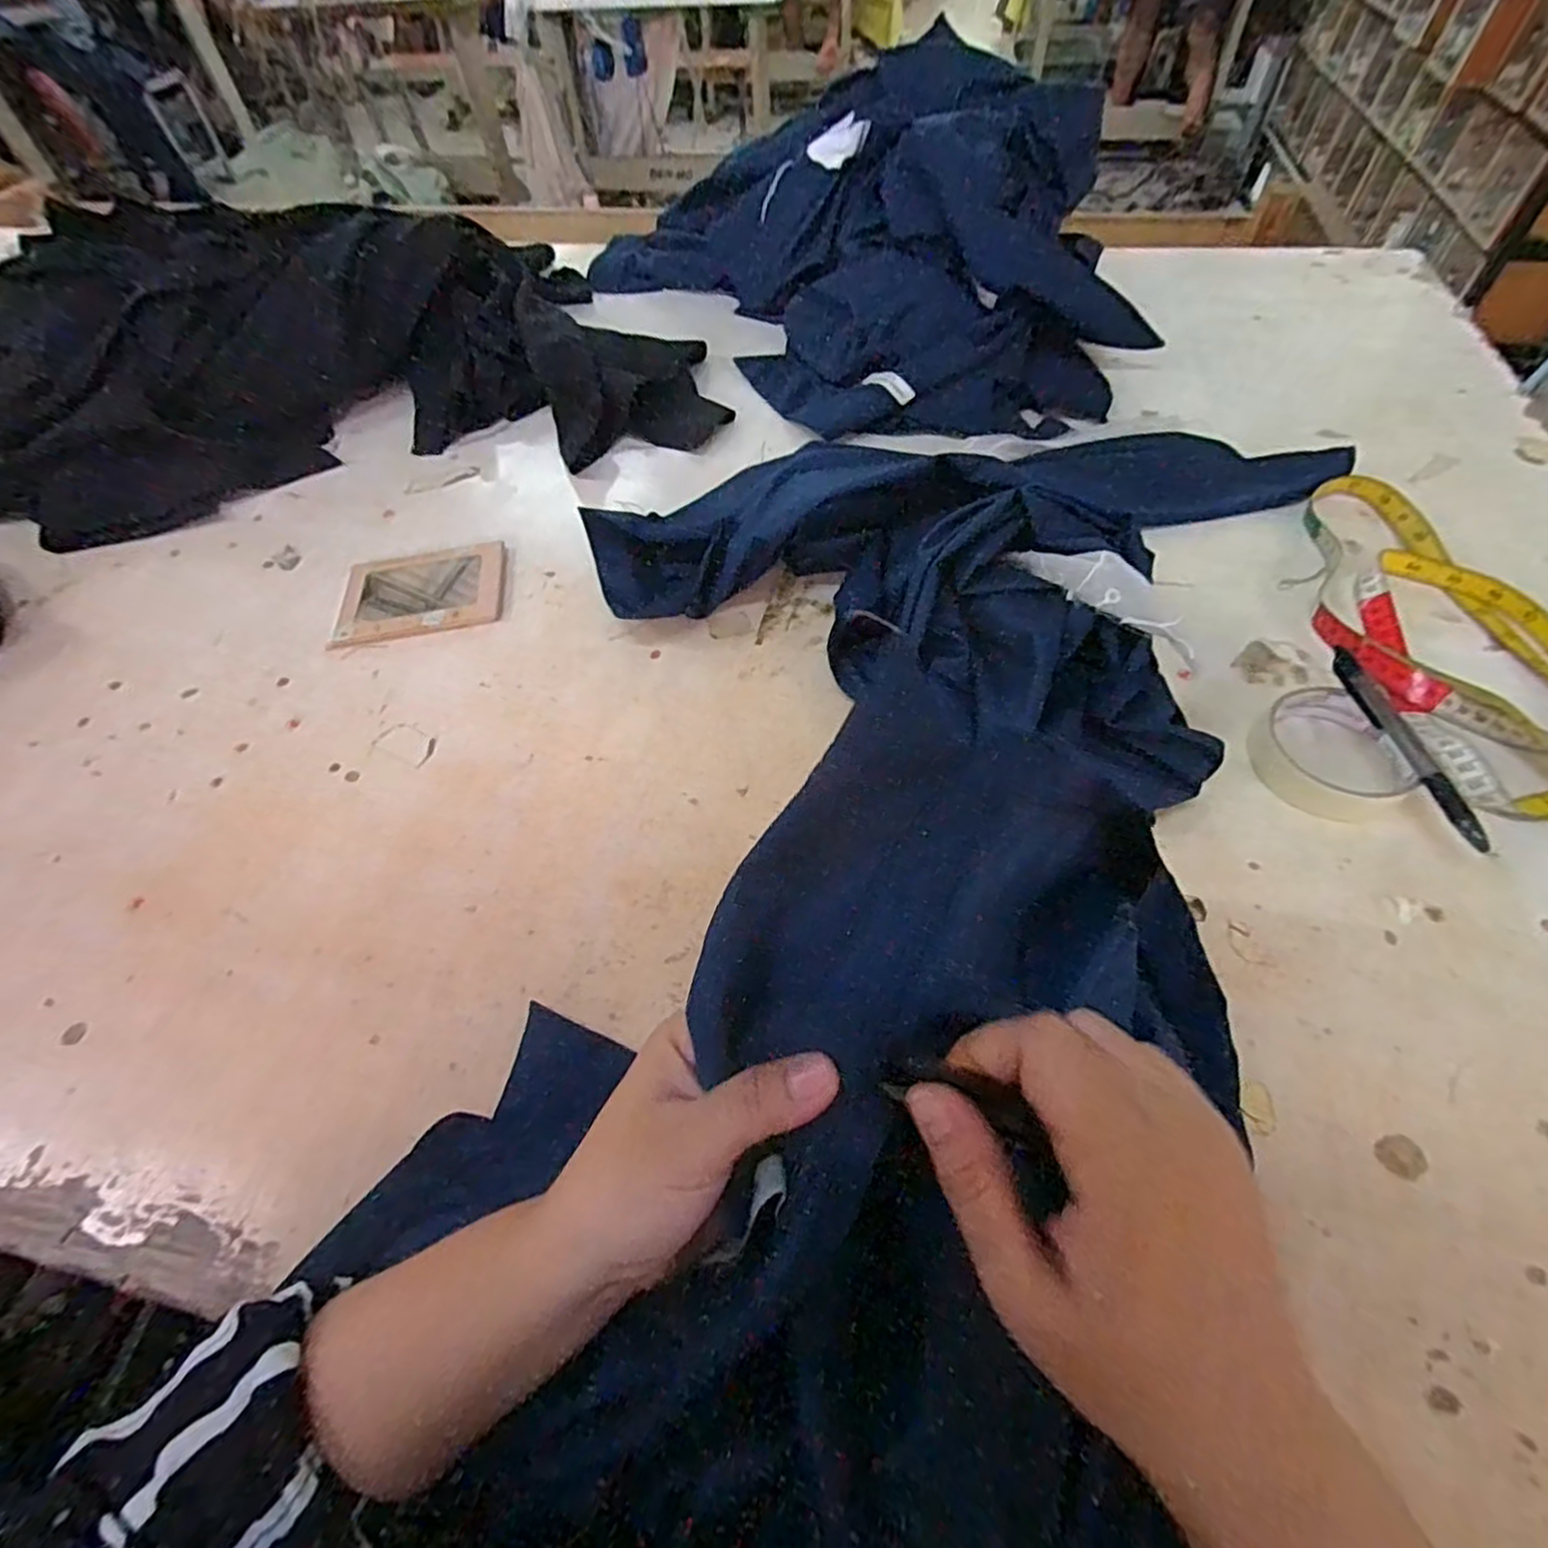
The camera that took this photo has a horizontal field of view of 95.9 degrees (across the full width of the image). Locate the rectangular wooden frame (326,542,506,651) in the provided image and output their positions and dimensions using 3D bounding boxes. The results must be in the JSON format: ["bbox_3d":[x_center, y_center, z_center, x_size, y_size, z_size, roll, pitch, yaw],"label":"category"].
[{"bbox_3d":[-0.288,-0.150,0.573,0.130,0.011,0.096,-12,55,-3],"label":"rectangular wooden frame"}]

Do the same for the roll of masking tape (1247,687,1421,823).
[{"bbox_3d":[0.336,-0.013,0.418,0.087,0.019,0.083,-2,55,4],"label":"roll of masking tape"}]

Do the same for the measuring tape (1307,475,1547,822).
[{"bbox_3d":[0.447,-0.097,0.468,0.137,0.021,0.339,-6,55,1],"label":"measuring tape"}]

